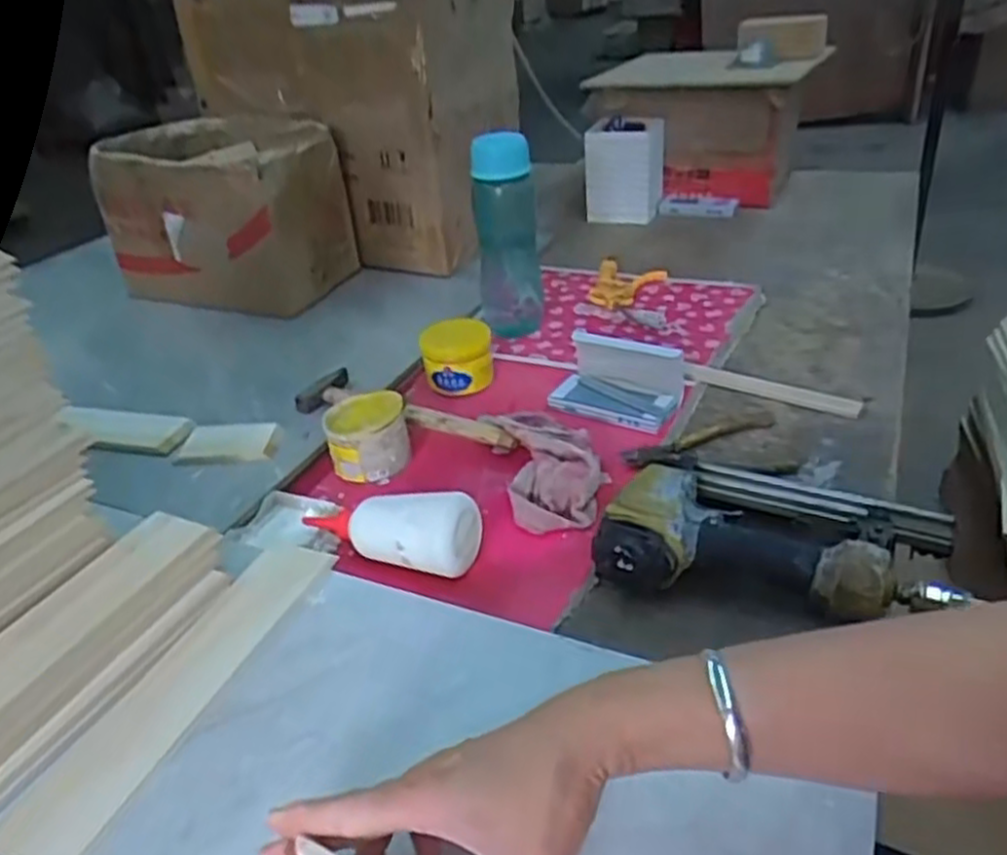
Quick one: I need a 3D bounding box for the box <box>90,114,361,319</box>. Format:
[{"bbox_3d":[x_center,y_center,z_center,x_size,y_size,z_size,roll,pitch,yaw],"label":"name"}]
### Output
[{"bbox_3d":[-0.406,-0.324,1.170,0.342,0.211,0.240,6,34,18],"label":"box"}]

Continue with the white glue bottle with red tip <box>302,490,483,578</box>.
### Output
[{"bbox_3d":[-0.099,0.073,0.633,0.165,0.052,0.054,9,34,21],"label":"white glue bottle with red tip"}]

